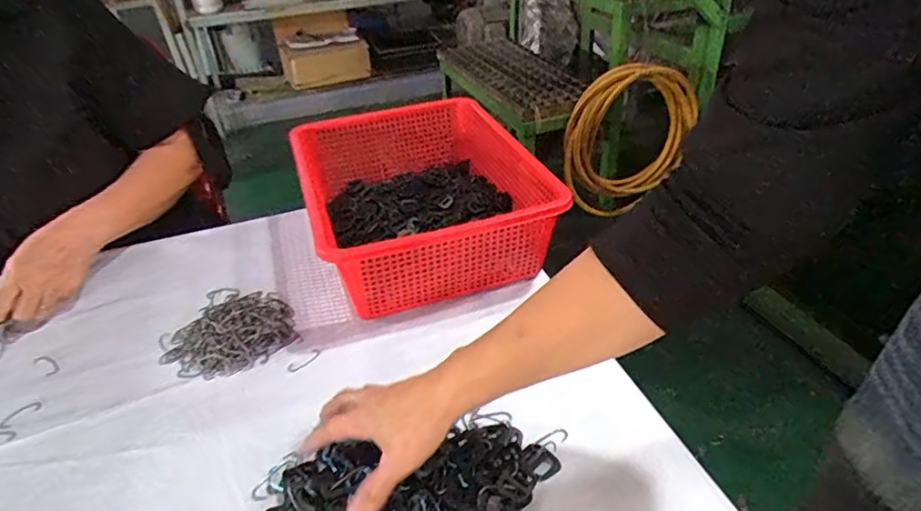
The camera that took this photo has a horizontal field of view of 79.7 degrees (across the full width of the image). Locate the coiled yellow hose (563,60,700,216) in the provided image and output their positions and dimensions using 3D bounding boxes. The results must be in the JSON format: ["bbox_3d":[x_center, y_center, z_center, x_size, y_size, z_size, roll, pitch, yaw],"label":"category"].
[{"bbox_3d":[0.441,-0.278,1.402,0.354,0.389,0.062,-8,36,-6],"label":"coiled yellow hose"}]

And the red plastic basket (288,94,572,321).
[{"bbox_3d":[-0.056,-0.077,0.712,0.270,0.126,0.338,-12,36,-15],"label":"red plastic basket"}]

